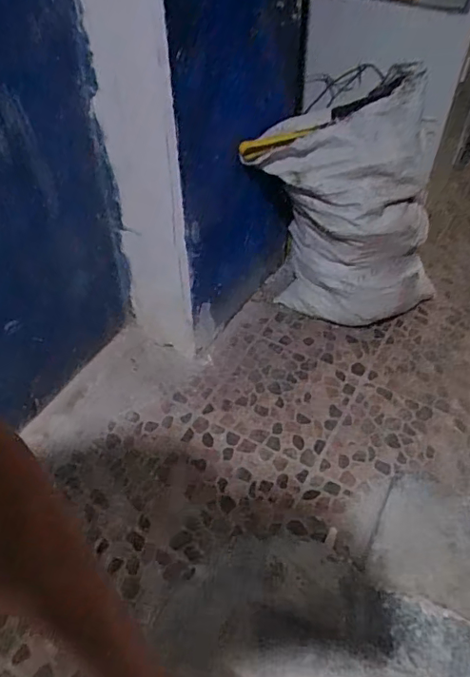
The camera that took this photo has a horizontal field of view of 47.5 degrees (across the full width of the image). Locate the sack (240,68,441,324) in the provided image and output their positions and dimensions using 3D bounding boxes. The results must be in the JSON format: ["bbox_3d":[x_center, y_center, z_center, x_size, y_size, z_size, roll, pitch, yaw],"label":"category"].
[{"bbox_3d":[0.307,-0.336,1.436,0.505,0.601,0.279,16,47,15],"label":"sack"}]

